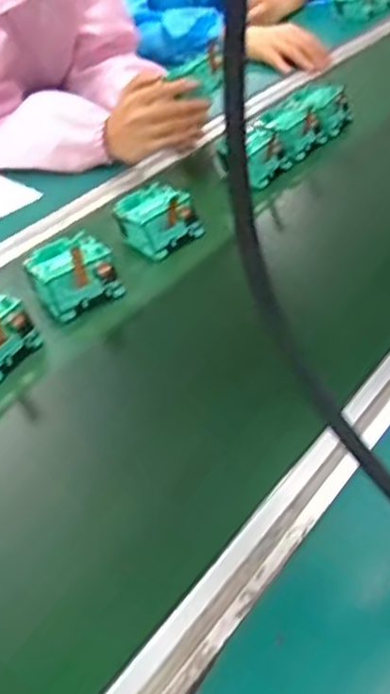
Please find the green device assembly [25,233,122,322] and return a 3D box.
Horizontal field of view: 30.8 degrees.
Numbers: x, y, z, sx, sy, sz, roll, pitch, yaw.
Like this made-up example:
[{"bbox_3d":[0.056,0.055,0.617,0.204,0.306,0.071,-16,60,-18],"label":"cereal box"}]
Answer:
[{"bbox_3d":[-0.124,-0.072,0.703,0.085,0.046,0.083,-23,41,-20],"label":"green device assembly"}]

